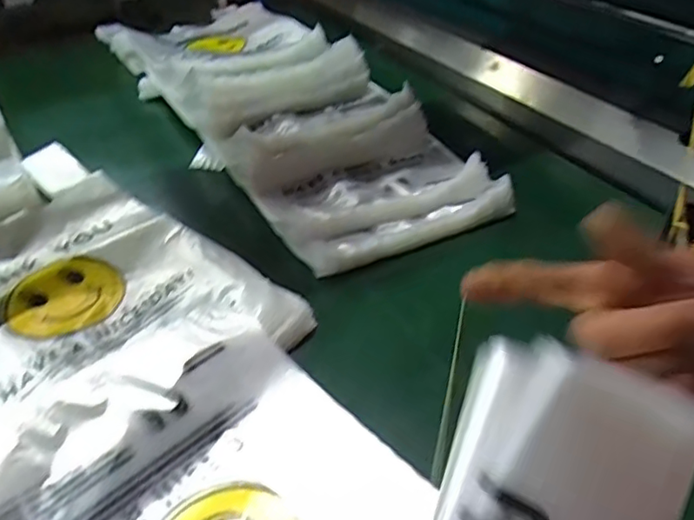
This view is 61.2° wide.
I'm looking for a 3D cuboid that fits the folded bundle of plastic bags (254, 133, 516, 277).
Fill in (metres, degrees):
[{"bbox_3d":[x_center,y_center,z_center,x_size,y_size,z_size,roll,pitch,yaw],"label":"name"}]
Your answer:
[{"bbox_3d":[0.048,-0.090,0.759,0.296,0.054,0.190,-15,41,-18],"label":"folded bundle of plastic bags"}]

